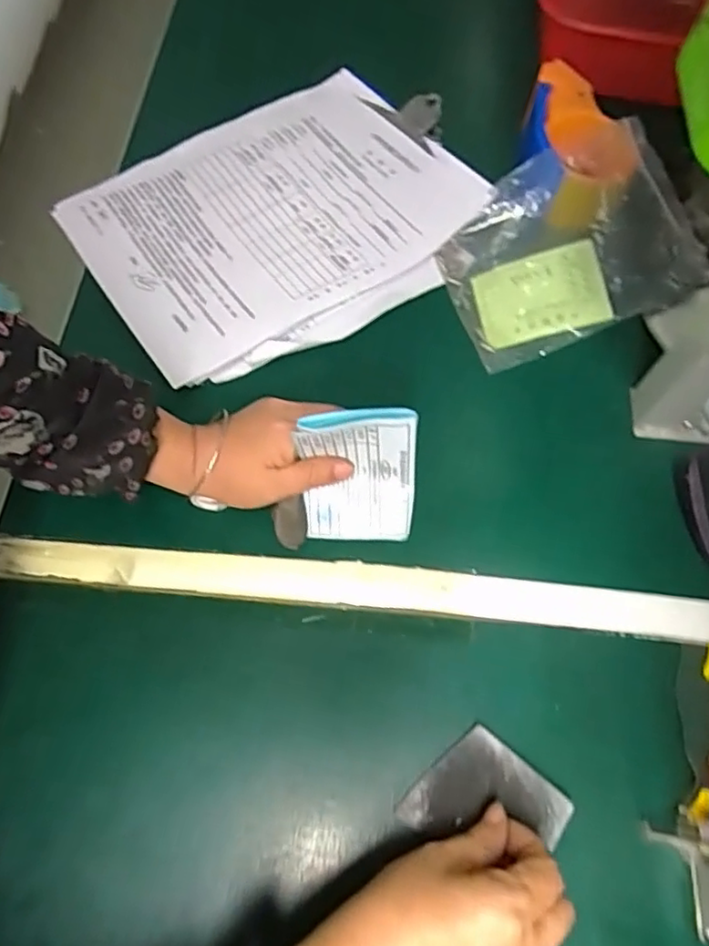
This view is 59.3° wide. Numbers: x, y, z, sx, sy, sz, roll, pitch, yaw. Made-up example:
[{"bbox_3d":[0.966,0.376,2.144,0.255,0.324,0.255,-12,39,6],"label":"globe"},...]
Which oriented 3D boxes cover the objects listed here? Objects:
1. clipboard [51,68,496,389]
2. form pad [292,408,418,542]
[{"bbox_3d":[-0.061,-0.220,0.523,0.315,0.022,0.253,-33,71,-15],"label":"clipboard"},{"bbox_3d":[0.003,0.006,0.389,0.071,0.105,0.021,-5,44,-8],"label":"form pad"}]

